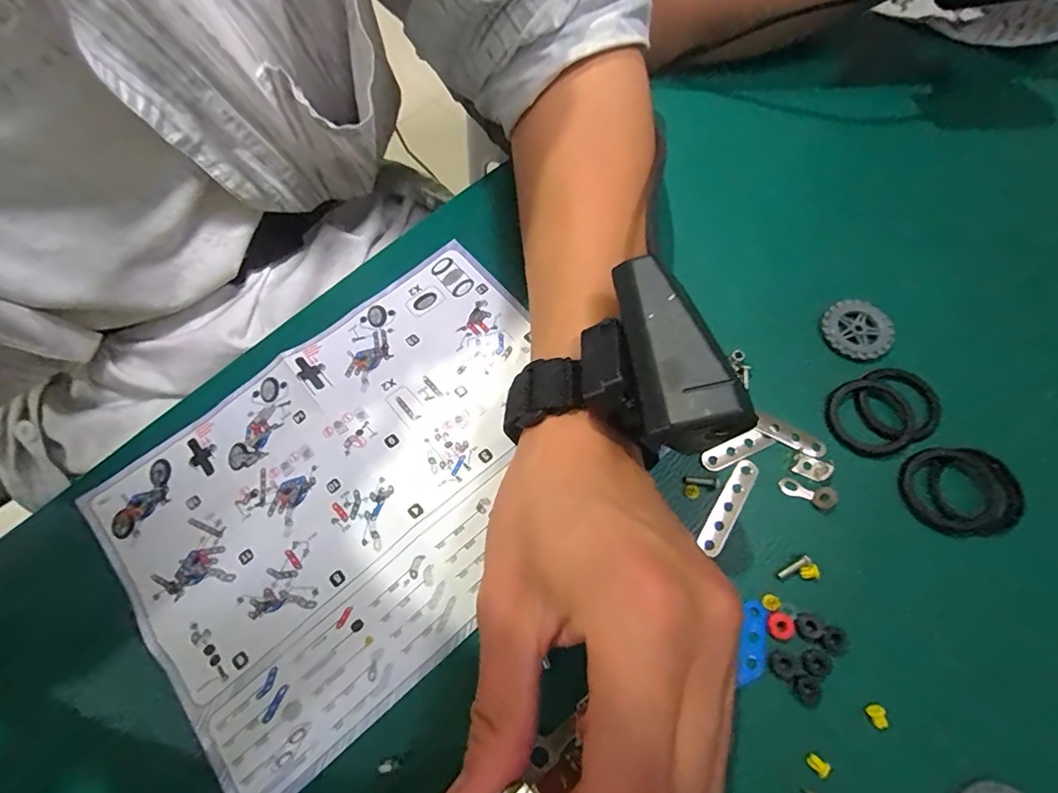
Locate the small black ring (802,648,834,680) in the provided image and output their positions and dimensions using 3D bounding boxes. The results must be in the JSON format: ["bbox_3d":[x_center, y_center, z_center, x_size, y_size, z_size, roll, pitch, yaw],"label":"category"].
[{"bbox_3d":[0.118,0.109,0.205,0.011,0.004,0.010,-1,67,3],"label":"small black ring"}]

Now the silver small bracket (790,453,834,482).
[{"bbox_3d":[0.131,0.033,0.233,0.016,0.004,0.011,21,69,11],"label":"silver small bracket"}]

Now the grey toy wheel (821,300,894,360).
[{"bbox_3d":[0.168,-0.034,0.258,0.033,0.006,0.029,41,74,18],"label":"grey toy wheel"}]

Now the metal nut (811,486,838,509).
[{"bbox_3d":[0.133,0.045,0.227,0.009,0.004,0.009,-1,67,3],"label":"metal nut"}]

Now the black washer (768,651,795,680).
[{"bbox_3d":[0.103,0.110,0.205,0.010,0.004,0.009,4,67,5],"label":"black washer"}]

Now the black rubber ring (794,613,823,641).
[{"bbox_3d":[0.116,0.096,0.209,0.010,0.004,0.010,-1,67,3],"label":"black rubber ring"}]

